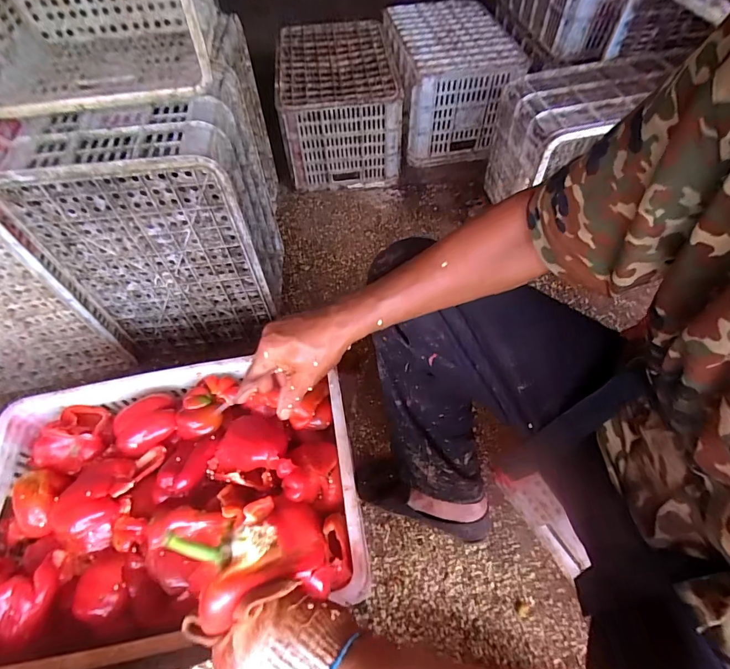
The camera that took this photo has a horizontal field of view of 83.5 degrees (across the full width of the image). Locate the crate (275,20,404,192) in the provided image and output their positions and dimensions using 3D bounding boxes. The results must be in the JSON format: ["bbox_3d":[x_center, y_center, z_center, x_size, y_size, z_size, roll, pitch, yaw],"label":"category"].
[{"bbox_3d":[-0.076,-0.733,1.300,0.331,0.295,0.515,-4,57,-1],"label":"crate"}]

